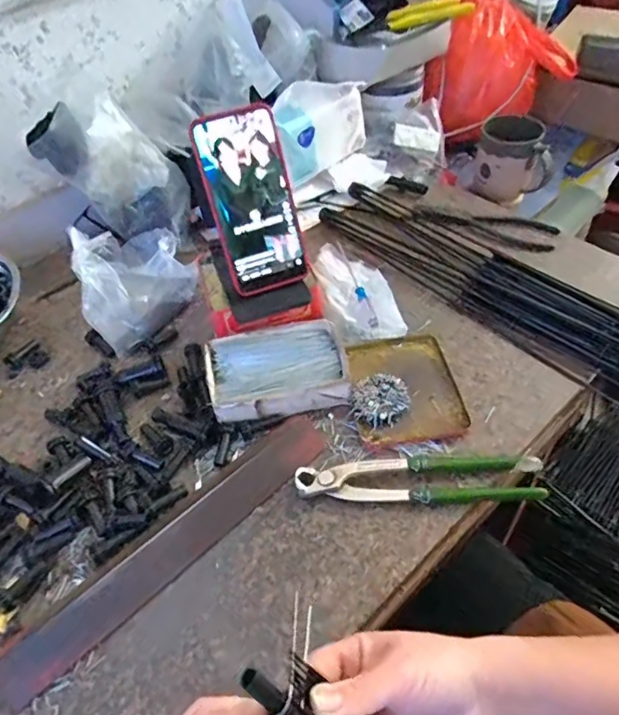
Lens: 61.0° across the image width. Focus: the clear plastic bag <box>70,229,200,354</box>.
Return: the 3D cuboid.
[{"bbox_3d":[-0.193,-0.089,0.583,0.127,0.074,0.137,-25,52,-16],"label":"clear plastic bag"}]

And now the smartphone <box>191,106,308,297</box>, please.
[{"bbox_3d":[-0.052,-0.144,0.493,0.079,0.162,0.008,-19,23,-11],"label":"smartphone"}]

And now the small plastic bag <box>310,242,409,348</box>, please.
[{"bbox_3d":[0.048,-0.075,0.574,0.081,0.040,0.135,-14,50,-7],"label":"small plastic bag"}]

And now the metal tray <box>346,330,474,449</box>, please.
[{"bbox_3d":[0.091,0.027,0.504,0.098,0.013,0.124,-8,49,-2],"label":"metal tray"}]

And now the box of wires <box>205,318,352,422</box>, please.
[{"bbox_3d":[-0.030,0.013,0.507,0.127,0.031,0.090,-12,49,-5],"label":"box of wires"}]

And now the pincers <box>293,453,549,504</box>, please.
[{"bbox_3d":[0.090,0.099,0.436,0.199,0.017,0.044,-3,49,3],"label":"pincers"}]

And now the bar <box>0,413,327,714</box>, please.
[{"bbox_3d":[-0.108,0.143,0.413,0.296,0.018,0.044,-38,56,-25],"label":"bar"}]

